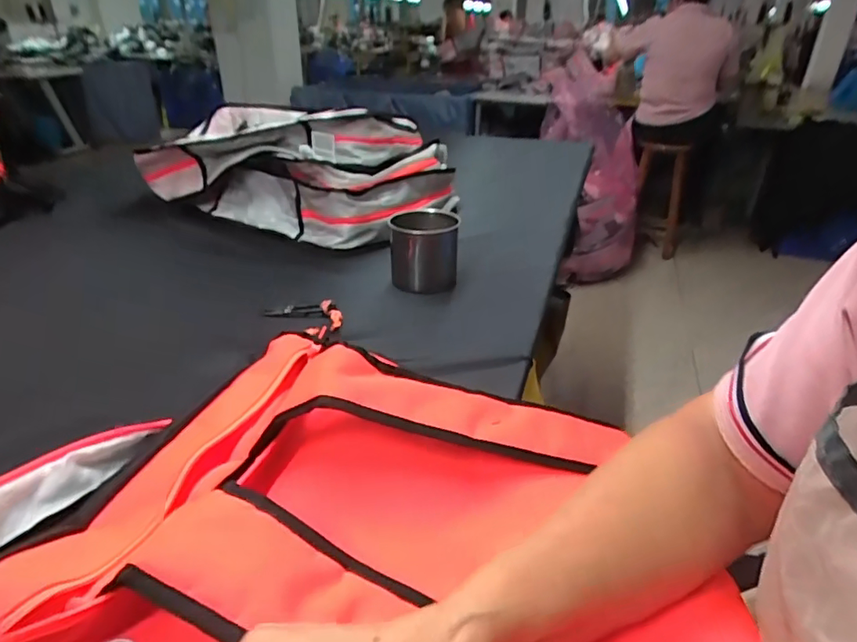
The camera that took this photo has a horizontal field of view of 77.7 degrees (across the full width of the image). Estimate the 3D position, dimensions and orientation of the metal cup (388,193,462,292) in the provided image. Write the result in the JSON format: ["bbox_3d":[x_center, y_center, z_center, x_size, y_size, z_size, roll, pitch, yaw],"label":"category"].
[{"bbox_3d":[-0.005,-0.105,0.779,0.094,0.091,0.107,2,29,2],"label":"metal cup"}]

